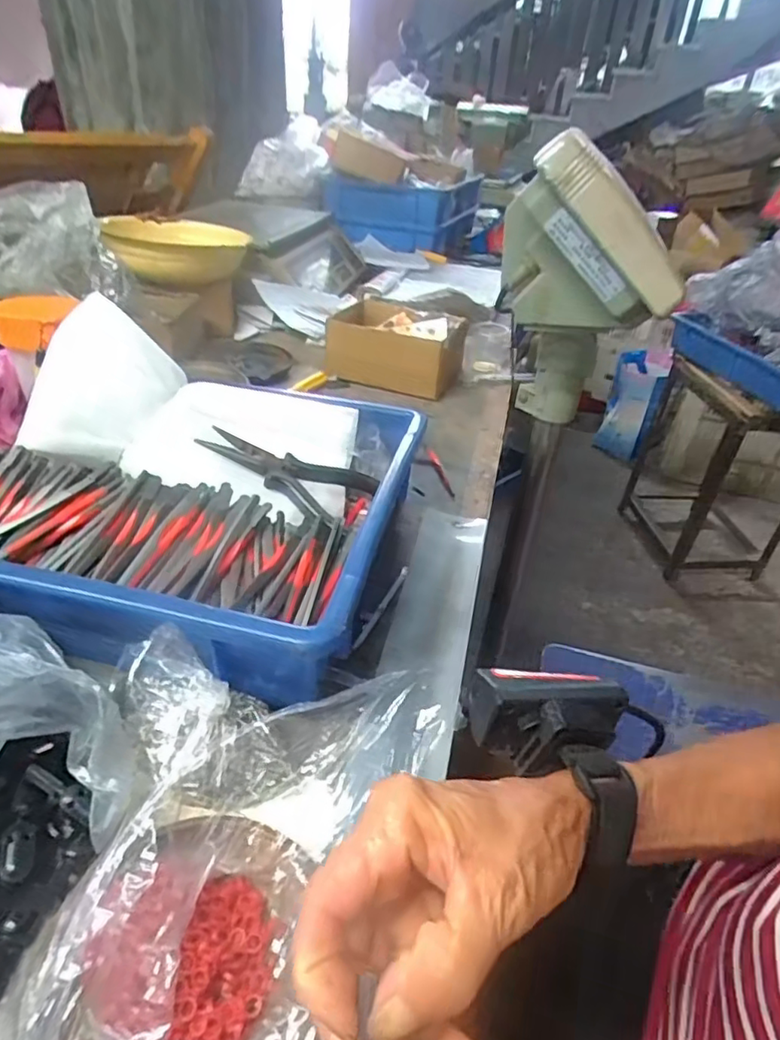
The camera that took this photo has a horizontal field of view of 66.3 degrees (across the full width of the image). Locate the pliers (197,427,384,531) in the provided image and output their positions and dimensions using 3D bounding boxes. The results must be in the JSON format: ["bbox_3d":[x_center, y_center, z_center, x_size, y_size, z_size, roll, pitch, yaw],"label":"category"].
[{"bbox_3d":[-0.081,-0.043,0.479,0.127,0.015,0.073,30,36,6],"label":"pliers"}]

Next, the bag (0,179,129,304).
[{"bbox_3d":[-0.373,-0.290,0.629,0.163,0.091,0.125,-12,39,-21],"label":"bag"}]

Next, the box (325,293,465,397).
[{"bbox_3d":[0.007,-0.212,0.734,0.157,0.068,0.118,16,37,14],"label":"box"}]

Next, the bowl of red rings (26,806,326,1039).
[{"bbox_3d":[-0.079,0.169,0.228,0.093,0.029,0.115,-1,36,-10],"label":"bowl of red rings"}]

